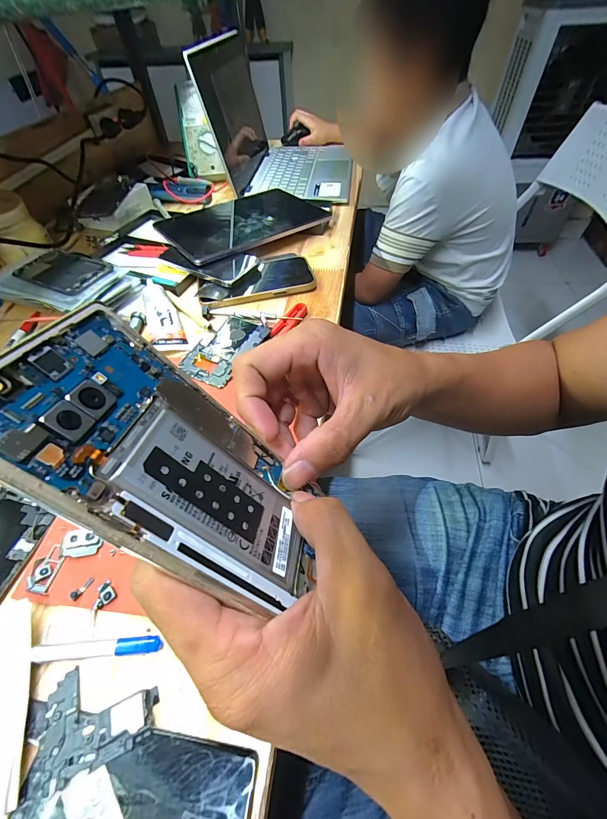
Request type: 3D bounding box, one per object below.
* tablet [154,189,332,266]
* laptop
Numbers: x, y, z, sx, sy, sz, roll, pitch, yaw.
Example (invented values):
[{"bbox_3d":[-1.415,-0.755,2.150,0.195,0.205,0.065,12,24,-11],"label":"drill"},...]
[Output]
[{"bbox_3d":[-0.098,-0.317,0.542,0.257,0.010,0.173,-29,59,-19],"label":"tablet"},{"bbox_3d":[-0.048,-0.628,0.689,0.274,0.219,0.453,-1,53,3],"label":"laptop"}]

